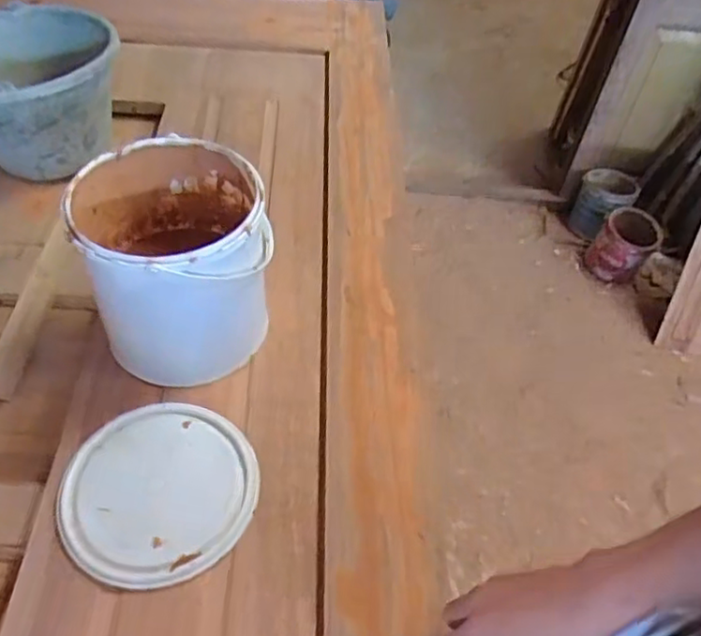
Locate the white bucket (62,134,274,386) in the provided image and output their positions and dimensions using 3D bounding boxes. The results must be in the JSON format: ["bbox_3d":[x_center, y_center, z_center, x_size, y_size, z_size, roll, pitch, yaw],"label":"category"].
[{"bbox_3d":[-0.170,-0.046,0.660,0.170,0.213,0.181,2,50,-2],"label":"white bucket"}]

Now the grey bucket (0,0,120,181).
[{"bbox_3d":[-0.444,-0.309,0.899,0.239,0.185,0.239,4,48,-4],"label":"grey bucket"}]

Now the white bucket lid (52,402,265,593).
[{"bbox_3d":[-0.175,0.155,0.583,0.169,0.009,0.163,2,50,-2],"label":"white bucket lid"}]

